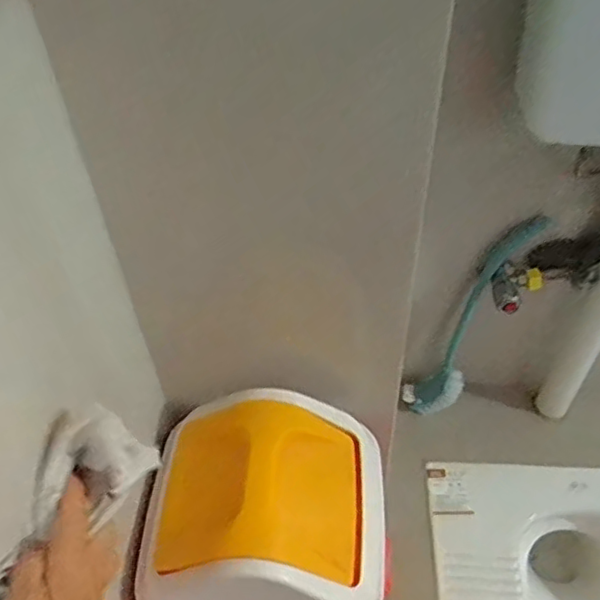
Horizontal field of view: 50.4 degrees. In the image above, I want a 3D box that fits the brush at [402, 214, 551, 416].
[{"bbox_3d":[0.252,0.028,0.922,0.082,0.388,0.071,-9,43,-34],"label":"brush"}]

